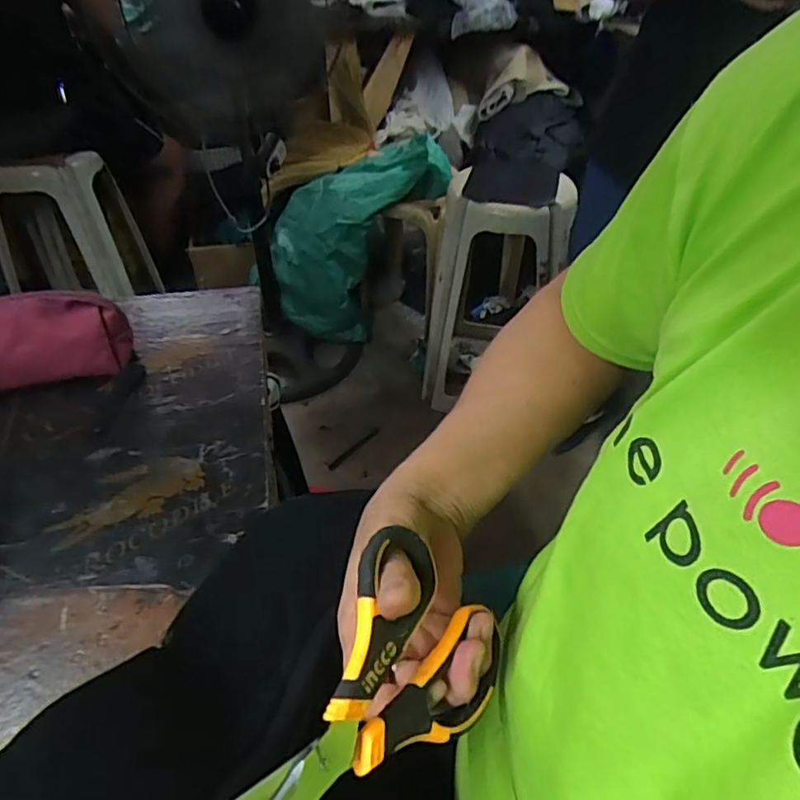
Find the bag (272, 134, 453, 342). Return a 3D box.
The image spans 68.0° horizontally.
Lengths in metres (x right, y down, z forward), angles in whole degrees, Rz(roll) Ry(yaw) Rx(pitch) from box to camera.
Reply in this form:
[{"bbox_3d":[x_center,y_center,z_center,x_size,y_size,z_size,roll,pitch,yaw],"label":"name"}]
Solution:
[{"bbox_3d":[-0.115,-0.454,1.596,0.354,0.626,0.221,28,37,-21],"label":"bag"}]

